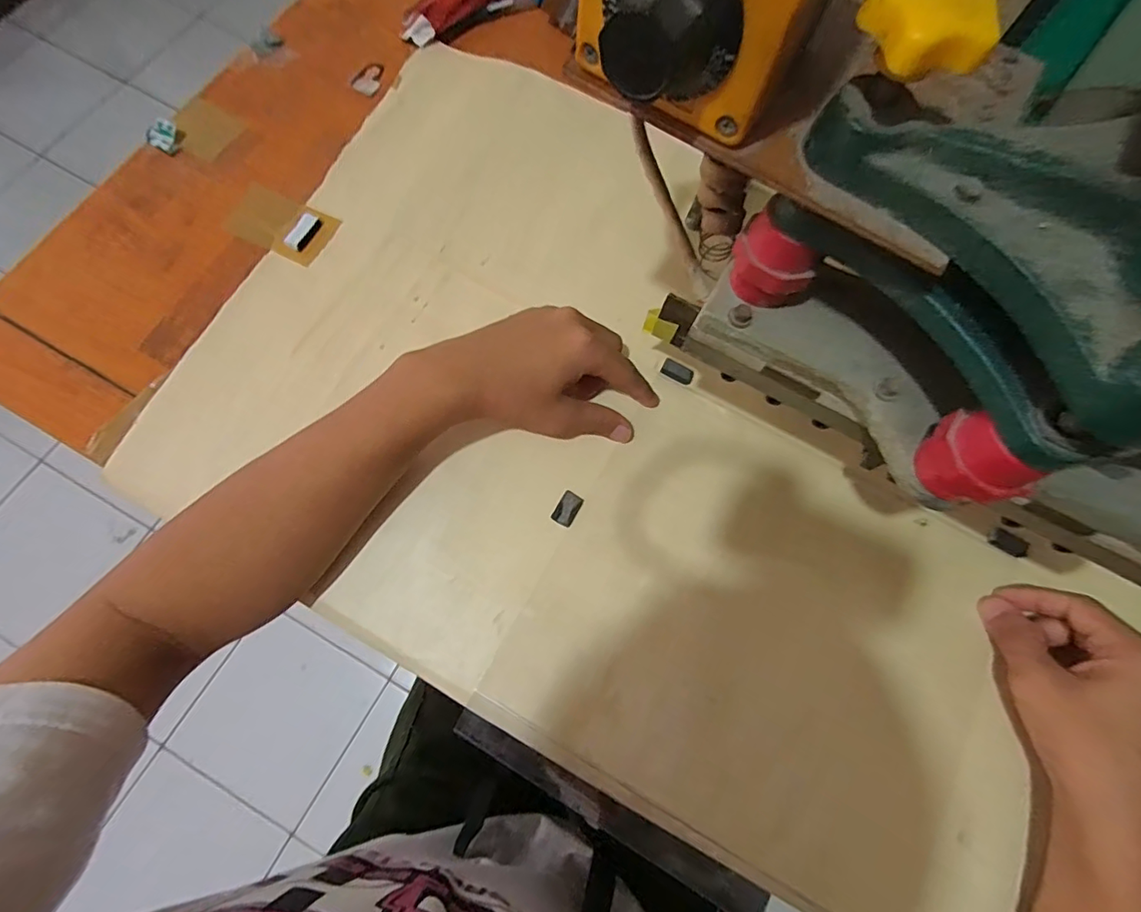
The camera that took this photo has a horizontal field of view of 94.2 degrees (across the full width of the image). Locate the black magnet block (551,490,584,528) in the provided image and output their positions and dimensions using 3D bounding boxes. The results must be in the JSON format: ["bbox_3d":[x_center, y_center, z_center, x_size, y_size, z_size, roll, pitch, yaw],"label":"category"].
[{"bbox_3d":[-0.002,0.036,0.366,0.015,0.004,0.024,27,73,5],"label":"black magnet block"}]

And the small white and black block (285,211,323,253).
[{"bbox_3d":[-0.210,-0.177,0.418,0.016,0.006,0.032,29,73,6],"label":"small white and black block"}]

